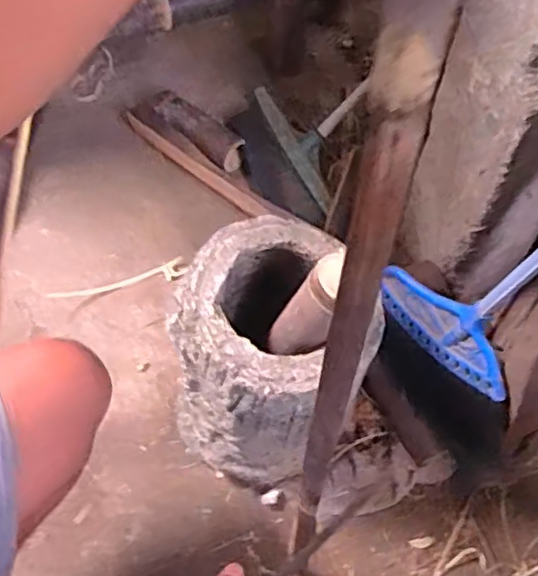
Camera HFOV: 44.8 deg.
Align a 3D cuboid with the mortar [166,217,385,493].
[{"bbox_3d":[-0.011,0.109,0.858,0.213,0.352,0.204,1,57,-1],"label":"mortar"}]

